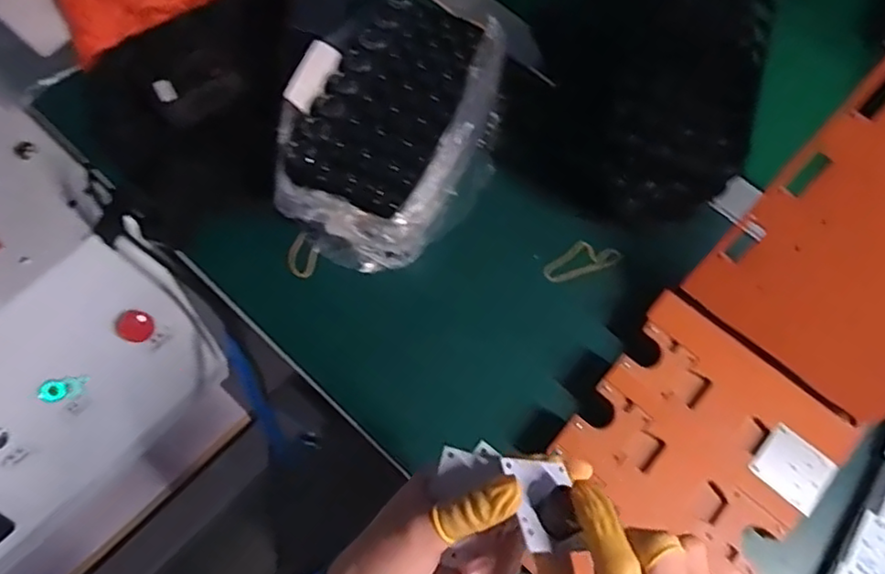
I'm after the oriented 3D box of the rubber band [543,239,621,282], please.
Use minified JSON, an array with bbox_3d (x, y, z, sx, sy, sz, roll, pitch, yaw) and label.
[{"bbox_3d":[0.120,-0.025,0.547,0.066,0.004,0.028,-20,91,0],"label":"rubber band"}]

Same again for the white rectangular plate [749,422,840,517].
[{"bbox_3d":[0.259,0.133,0.463,0.046,0.009,0.049,-43,76,-13],"label":"white rectangular plate"}]

